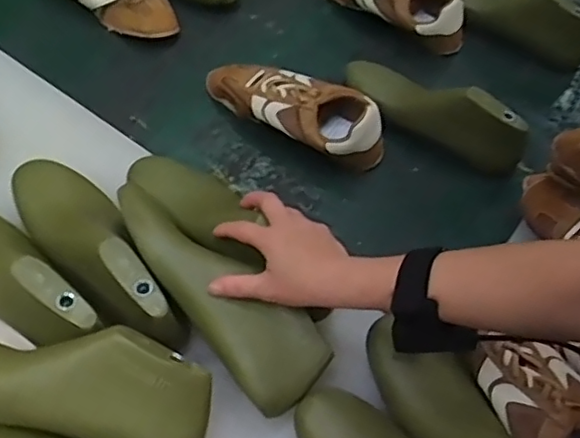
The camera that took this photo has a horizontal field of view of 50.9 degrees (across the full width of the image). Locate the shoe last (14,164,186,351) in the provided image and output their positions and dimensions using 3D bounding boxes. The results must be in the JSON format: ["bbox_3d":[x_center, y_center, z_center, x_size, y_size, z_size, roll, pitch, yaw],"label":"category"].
[{"bbox_3d":[-0.184,0.018,0.573,0.082,0.082,0.250,-35,67,-24],"label":"shoe last"}]

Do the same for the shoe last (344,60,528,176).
[{"bbox_3d":[0.199,-0.155,0.813,0.258,0.088,0.079,30,59,13],"label":"shoe last"}]

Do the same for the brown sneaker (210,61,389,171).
[{"bbox_3d":[0.008,-0.147,0.801,0.241,0.070,0.096,33,60,14],"label":"brown sneaker"}]

